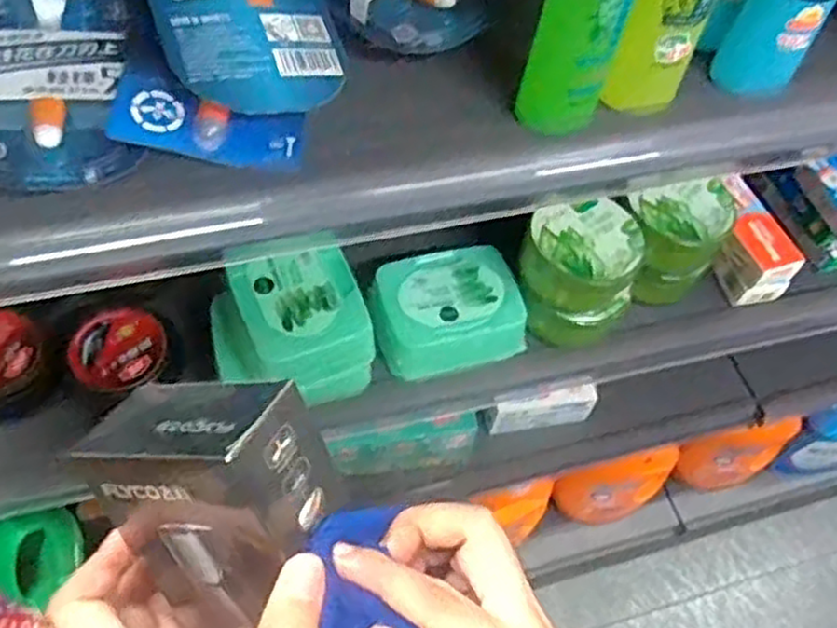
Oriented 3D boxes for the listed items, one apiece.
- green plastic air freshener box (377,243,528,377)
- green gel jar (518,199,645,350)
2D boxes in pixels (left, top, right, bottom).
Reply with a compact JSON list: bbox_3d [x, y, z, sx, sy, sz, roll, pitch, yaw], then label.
[{"bbox_3d":[0.027,-0.001,0.654,0.125,0.051,0.092,-14,60,-12],"label":"green plastic air freshener box"},{"bbox_3d":[0.137,-0.037,0.658,0.099,0.101,0.090,2,58,-3],"label":"green gel jar"}]

